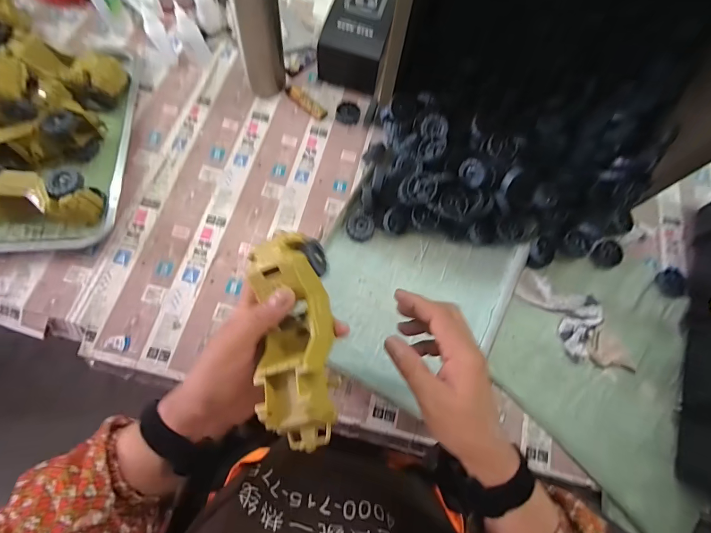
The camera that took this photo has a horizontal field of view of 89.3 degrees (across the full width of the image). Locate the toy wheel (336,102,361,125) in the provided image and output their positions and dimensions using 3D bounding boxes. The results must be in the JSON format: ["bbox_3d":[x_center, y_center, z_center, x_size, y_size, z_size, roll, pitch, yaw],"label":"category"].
[{"bbox_3d":[-0.011,-0.248,0.578,0.037,0.010,0.041,12,71,1],"label":"toy wheel"}]

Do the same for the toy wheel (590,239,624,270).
[{"bbox_3d":[0.361,-0.017,0.516,0.044,0.013,0.039,-24,72,-11],"label":"toy wheel"}]

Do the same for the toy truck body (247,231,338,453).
[{"bbox_3d":[-0.052,0.055,0.295,0.062,0.056,0.170,-8,71,-5],"label":"toy truck body"}]

